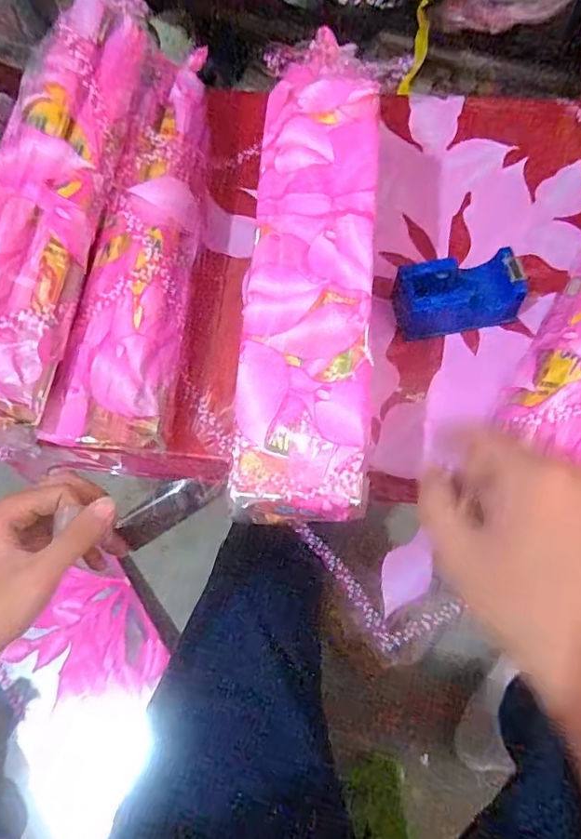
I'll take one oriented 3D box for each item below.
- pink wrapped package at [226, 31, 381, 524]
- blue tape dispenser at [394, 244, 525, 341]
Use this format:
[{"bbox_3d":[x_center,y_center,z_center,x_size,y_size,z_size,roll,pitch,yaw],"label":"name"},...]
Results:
[{"bbox_3d":[0.015,-0.113,0.364,0.086,0.054,0.353,3,68,4],"label":"pink wrapped package"},{"bbox_3d":[0.145,-0.111,0.455,0.104,0.038,0.057,-5,68,1],"label":"blue tape dispenser"}]

